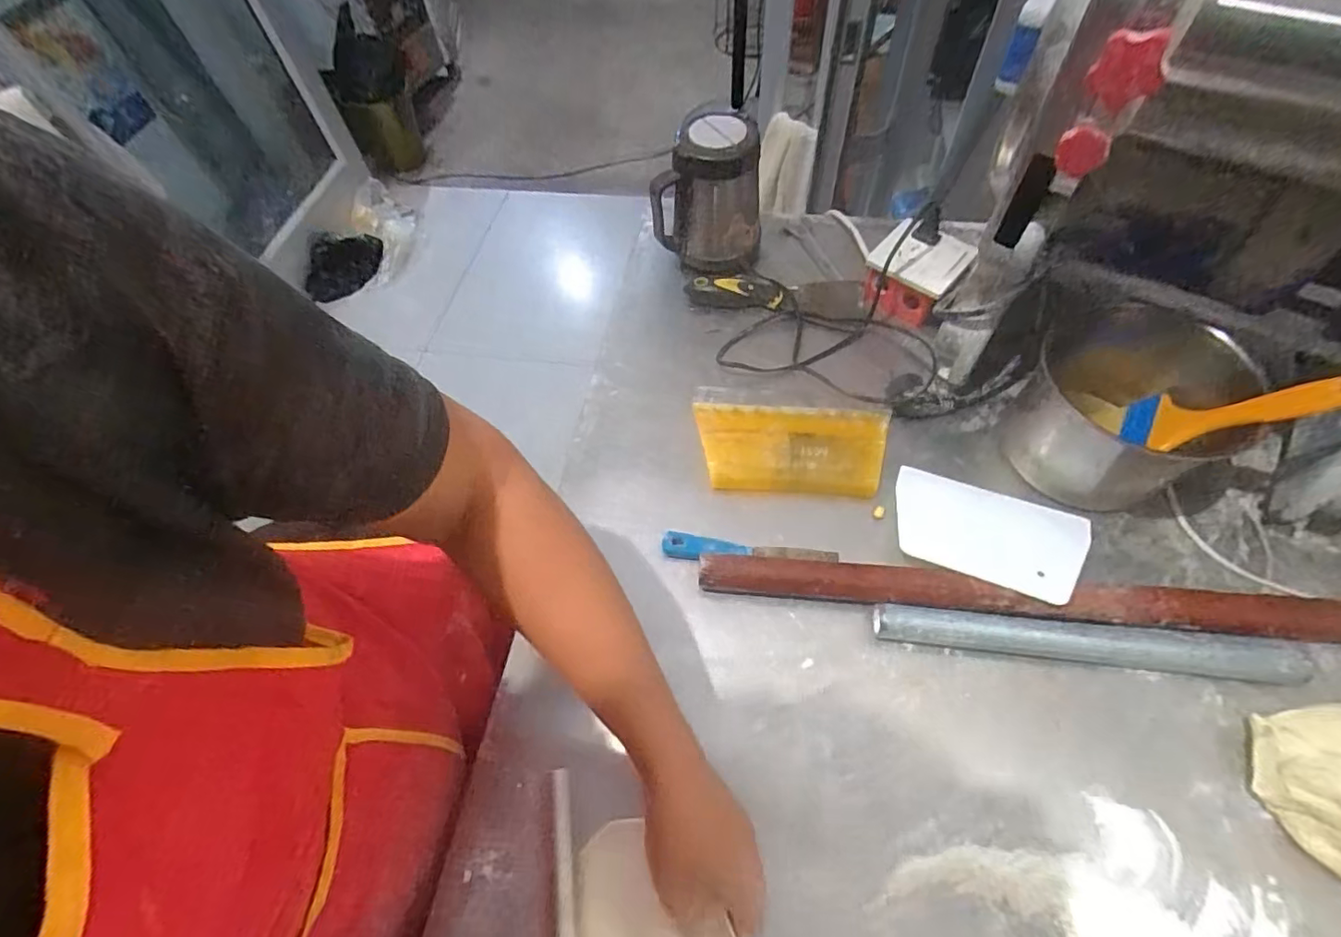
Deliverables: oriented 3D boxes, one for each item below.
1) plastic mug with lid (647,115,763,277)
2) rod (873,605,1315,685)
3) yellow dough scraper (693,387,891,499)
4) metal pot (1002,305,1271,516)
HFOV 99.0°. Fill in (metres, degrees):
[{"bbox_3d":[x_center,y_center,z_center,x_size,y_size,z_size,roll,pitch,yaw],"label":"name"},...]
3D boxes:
[{"bbox_3d":[0.039,-0.285,0.622,0.116,0.148,0.081,0,59,5],"label":"plastic mug with lid"},{"bbox_3d":[0.303,0.128,0.429,0.287,0.025,0.030,5,60,7],"label":"rod"},{"bbox_3d":[0.106,-0.023,0.537,0.177,0.009,0.105,9,60,10],"label":"yellow dough scraper"},{"bbox_3d":[0.377,-0.048,0.487,0.133,0.097,0.146,-2,59,3],"label":"metal pot"}]

